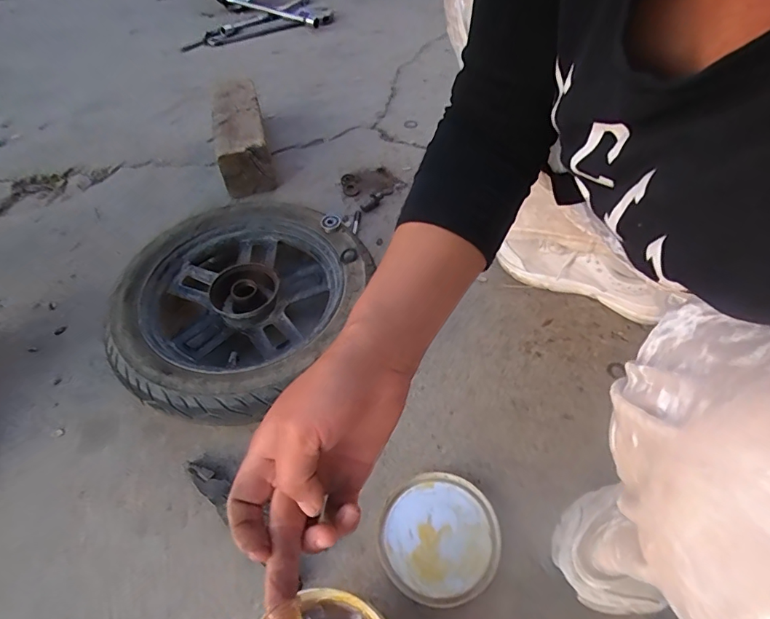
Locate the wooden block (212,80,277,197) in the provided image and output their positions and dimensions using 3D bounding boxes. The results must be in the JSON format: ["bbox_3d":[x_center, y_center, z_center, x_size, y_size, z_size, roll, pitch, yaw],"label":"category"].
[{"bbox_3d":[-0.267,-0.328,0.885,0.087,0.094,0.245,-13,52,-7],"label":"wooden block"}]

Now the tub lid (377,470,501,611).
[{"bbox_3d":[0.057,0.235,0.487,0.121,0.013,0.120,-2,52,2],"label":"tub lid"}]

